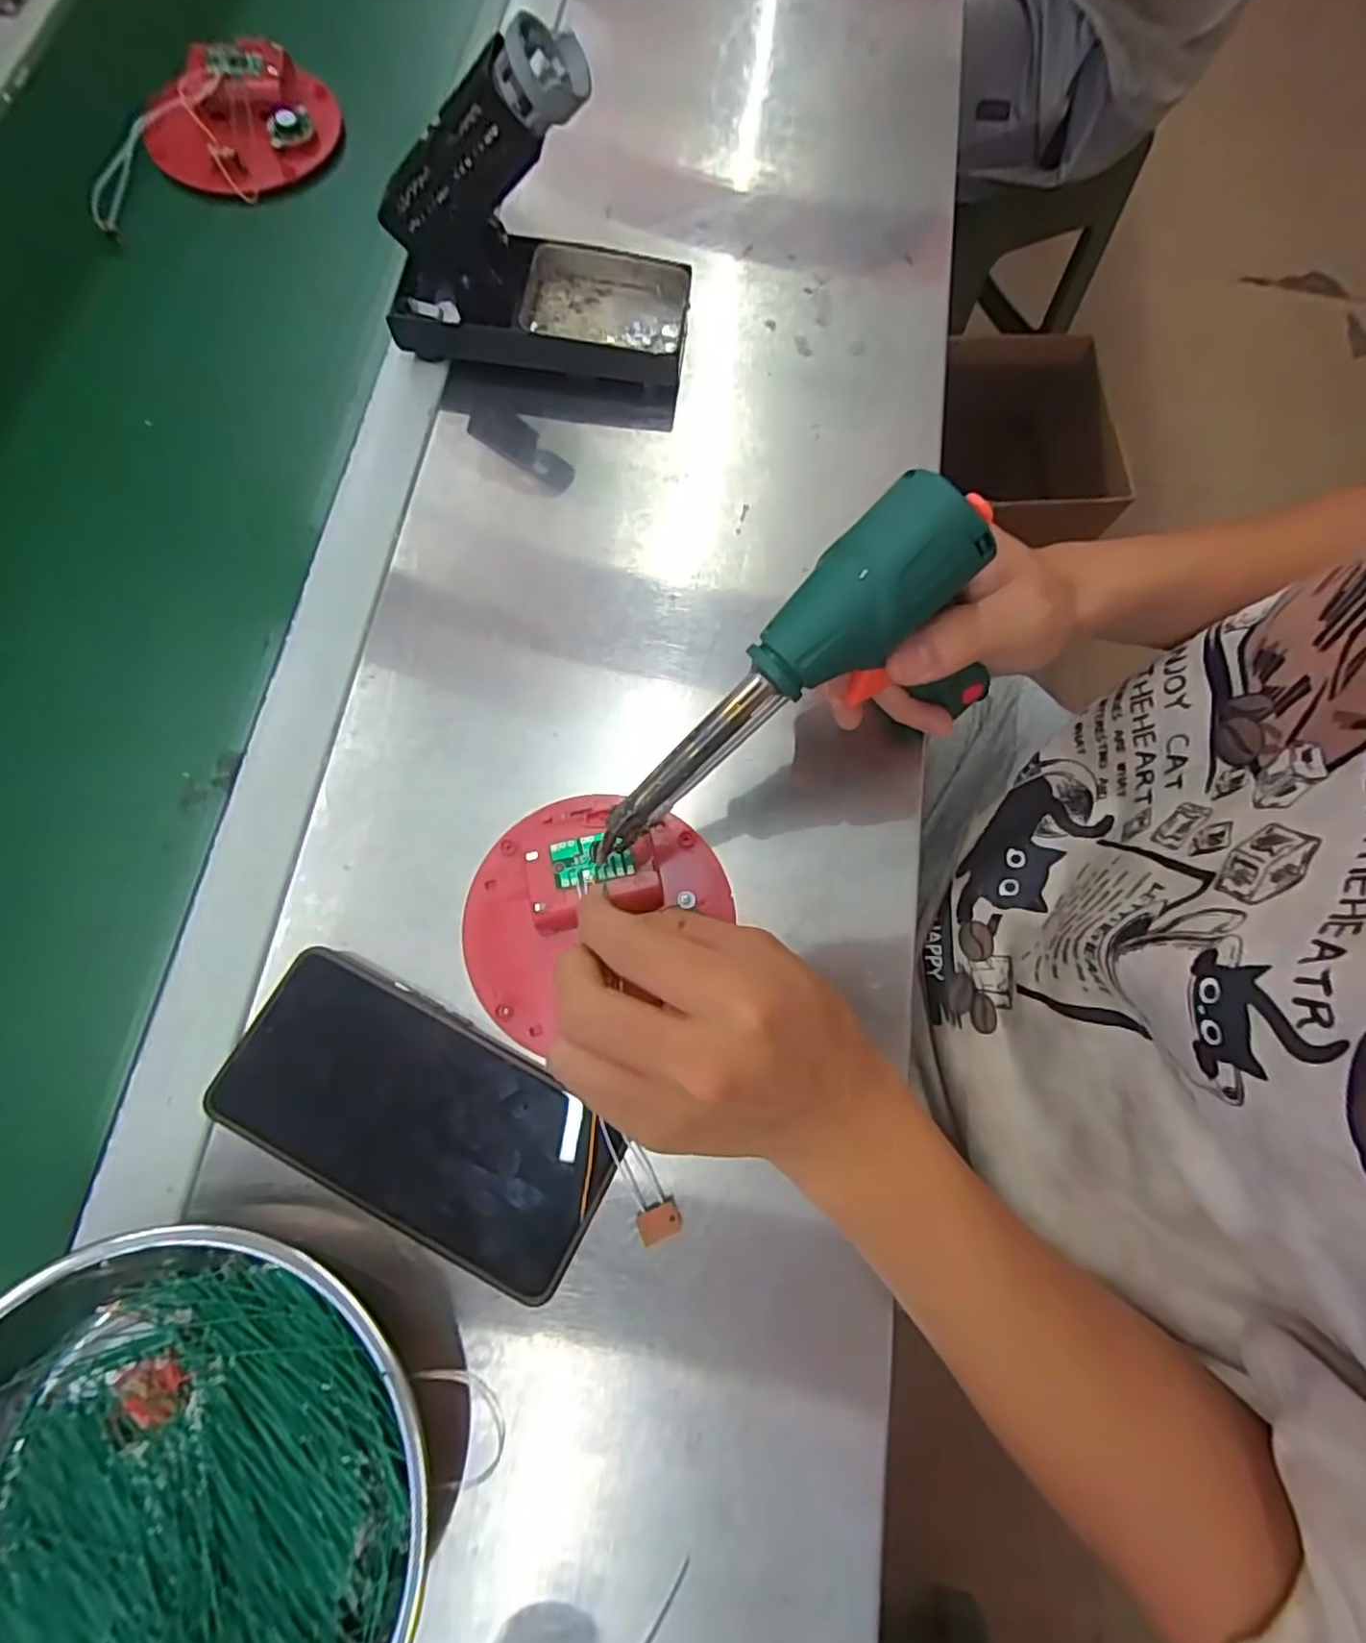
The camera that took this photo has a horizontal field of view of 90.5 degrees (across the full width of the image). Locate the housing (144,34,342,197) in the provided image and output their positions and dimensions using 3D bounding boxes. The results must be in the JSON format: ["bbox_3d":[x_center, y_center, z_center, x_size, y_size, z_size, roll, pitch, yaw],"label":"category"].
[{"bbox_3d":[-0.287,-0.466,0.451,0.096,0.030,0.110,22,73,2],"label":"housing"}]

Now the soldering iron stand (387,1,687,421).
[{"bbox_3d":[-0.081,-0.314,0.355,0.163,0.127,0.081,5,72,2],"label":"soldering iron stand"}]

